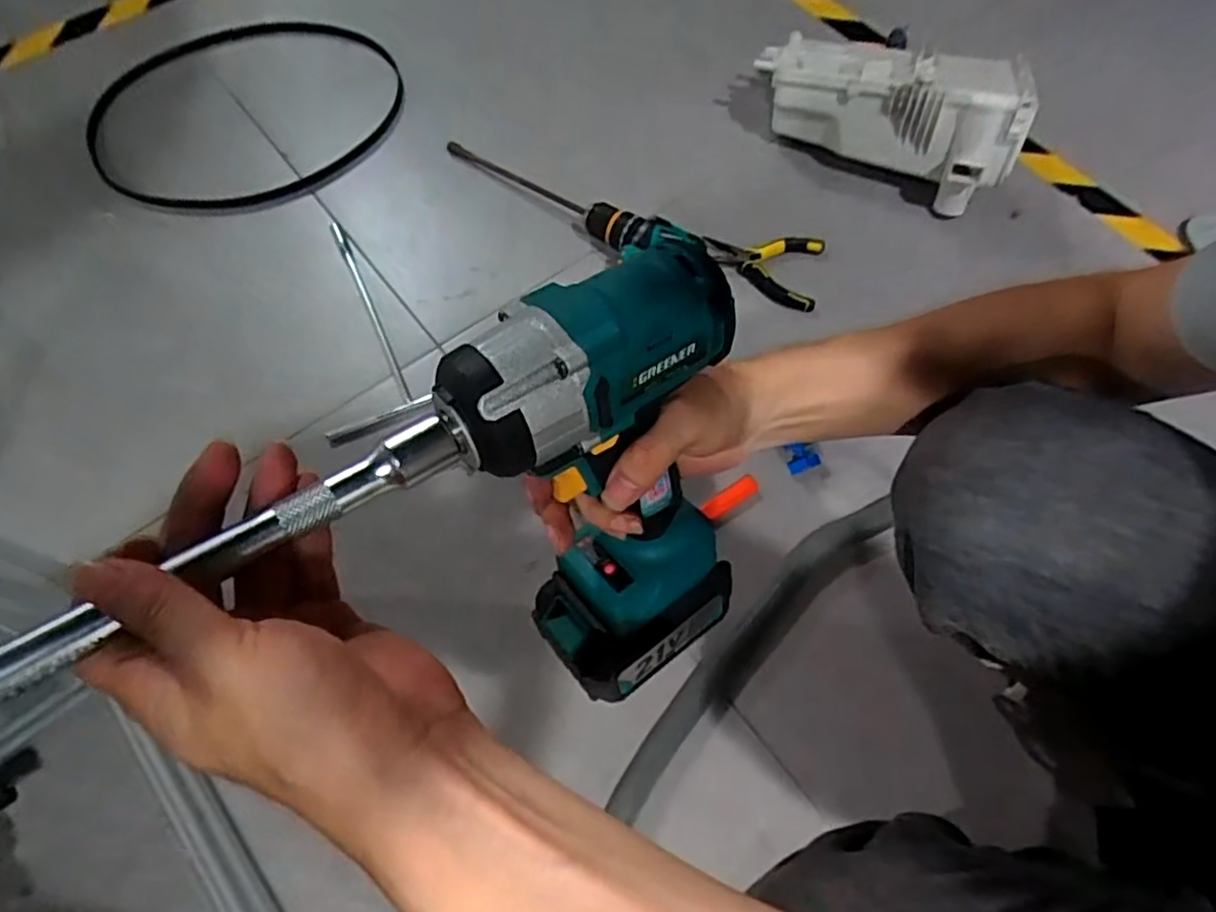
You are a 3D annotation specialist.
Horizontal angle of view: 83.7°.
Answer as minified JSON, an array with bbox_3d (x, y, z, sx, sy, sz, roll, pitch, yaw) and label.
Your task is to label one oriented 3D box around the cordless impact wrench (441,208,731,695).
[{"bbox_3d":[0.003,0.027,0.342,0.122,0.248,0.067,-17,48,-10],"label":"cordless impact wrench"}]

